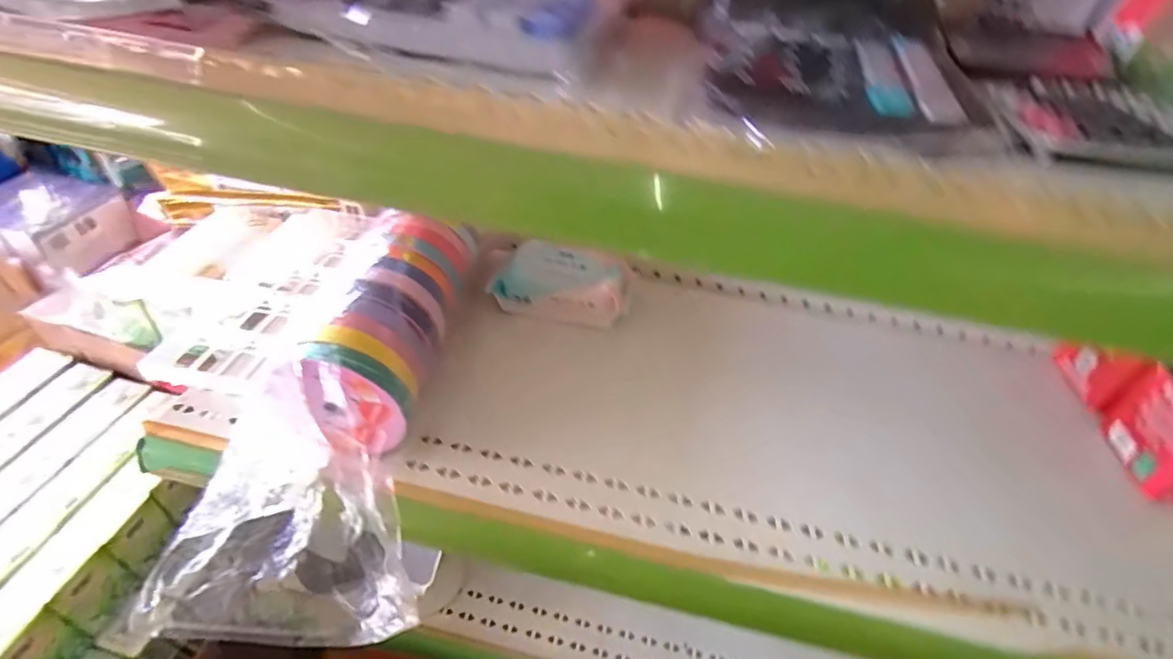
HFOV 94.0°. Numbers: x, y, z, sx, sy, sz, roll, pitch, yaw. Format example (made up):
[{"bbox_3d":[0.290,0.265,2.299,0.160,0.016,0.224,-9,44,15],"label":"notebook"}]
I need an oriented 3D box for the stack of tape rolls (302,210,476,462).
[{"bbox_3d":[-0.149,-0.022,0.454,0.077,0.074,0.248,6,42,-2],"label":"stack of tape rolls"}]

